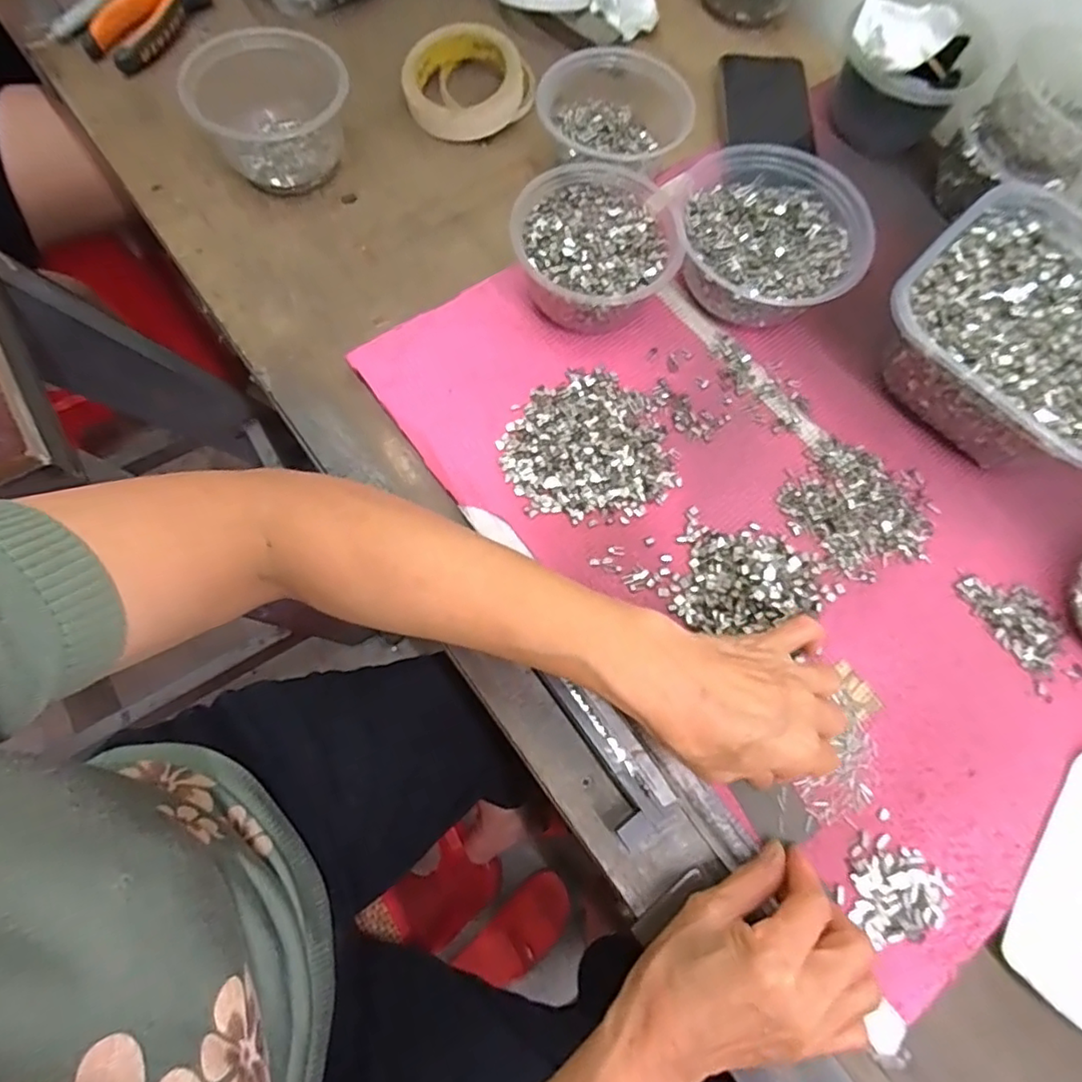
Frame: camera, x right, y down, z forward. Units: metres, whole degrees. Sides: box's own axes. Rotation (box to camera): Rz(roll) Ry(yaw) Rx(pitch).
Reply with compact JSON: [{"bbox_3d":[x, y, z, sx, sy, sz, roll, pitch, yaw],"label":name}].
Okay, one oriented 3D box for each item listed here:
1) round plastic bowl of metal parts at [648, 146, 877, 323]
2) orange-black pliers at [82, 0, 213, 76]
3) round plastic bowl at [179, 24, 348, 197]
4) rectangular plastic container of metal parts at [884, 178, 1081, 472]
[{"bbox_3d":[0.161,-0.218,0.449,0.133,0.052,0.129,1,72,-3],"label":"round plastic bowl of metal parts"},{"bbox_3d":[-0.323,-0.465,0.526,0.060,0.020,0.144,35,76,8],"label":"orange-black pliers"},{"bbox_3d":[-0.203,-0.326,0.471,0.114,0.061,0.098,-22,75,-10],"label":"round plastic bowl"},{"bbox_3d":[0.335,-0.138,0.424,0.181,0.074,0.176,-40,78,-14],"label":"rectangular plastic container of metal parts"}]

